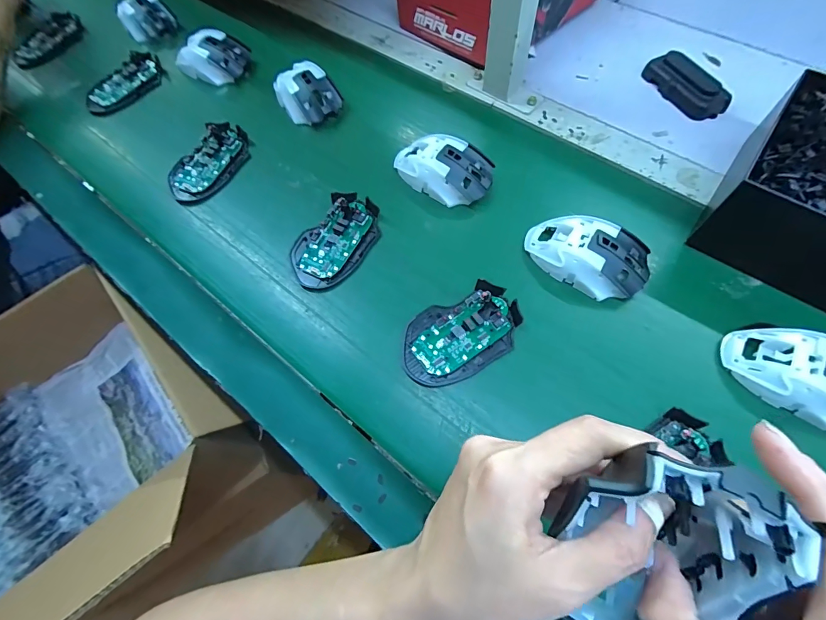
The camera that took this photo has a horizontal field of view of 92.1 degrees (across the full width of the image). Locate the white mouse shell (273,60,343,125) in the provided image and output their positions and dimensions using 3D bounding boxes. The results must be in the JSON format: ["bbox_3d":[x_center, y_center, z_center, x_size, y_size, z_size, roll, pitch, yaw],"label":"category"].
[{"bbox_3d":[-0.135,-0.279,0.508,0.071,0.036,0.096,-38,68,-9],"label":"white mouse shell"}]

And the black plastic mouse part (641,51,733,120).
[{"bbox_3d":[0.335,-0.278,0.491,0.044,0.027,0.106,-26,65,-10],"label":"black plastic mouse part"}]

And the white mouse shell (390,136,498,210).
[{"bbox_3d":[0.034,-0.161,0.443,0.109,0.032,0.065,32,75,18],"label":"white mouse shell"}]

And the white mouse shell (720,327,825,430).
[{"bbox_3d":[0.323,0.053,0.327,0.118,0.042,0.069,25,73,16],"label":"white mouse shell"}]

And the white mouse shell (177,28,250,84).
[{"bbox_3d":[-0.277,-0.353,0.550,0.102,0.035,0.074,27,73,17],"label":"white mouse shell"}]

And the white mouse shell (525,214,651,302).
[{"bbox_3d":[0.170,-0.058,0.385,0.113,0.032,0.066,31,74,18],"label":"white mouse shell"}]

